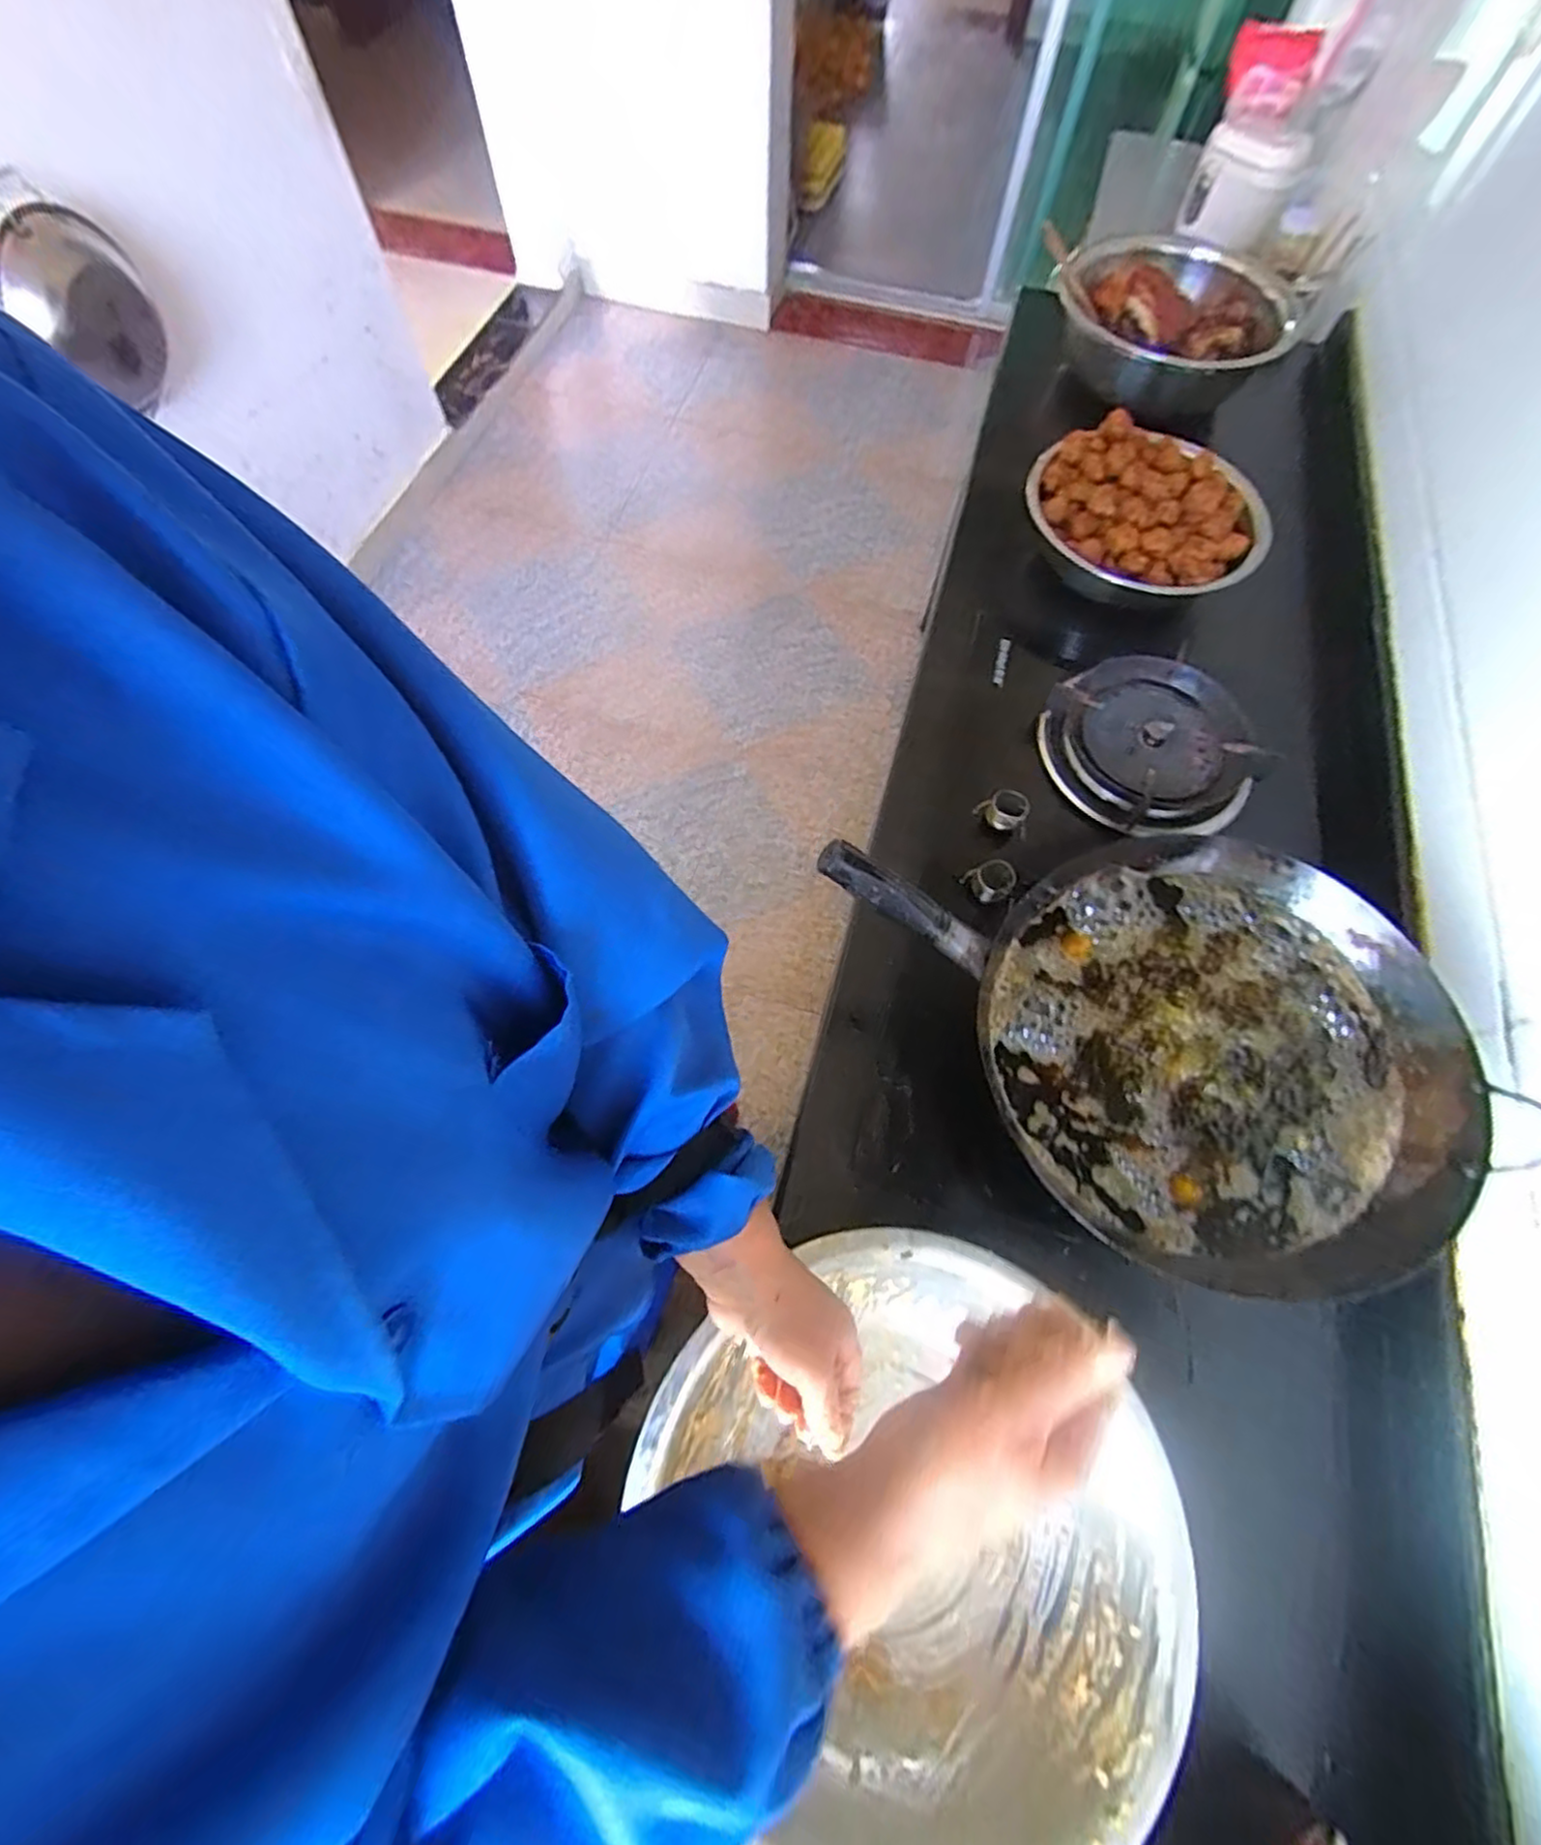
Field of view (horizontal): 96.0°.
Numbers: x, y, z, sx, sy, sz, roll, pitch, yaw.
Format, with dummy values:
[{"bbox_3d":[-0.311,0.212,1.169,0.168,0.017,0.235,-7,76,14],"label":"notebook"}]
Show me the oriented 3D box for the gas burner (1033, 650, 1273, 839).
[{"bbox_3d":[0.442,-0.214,0.818,0.232,0.043,0.229,1,67,-1],"label":"gas burner"}]

